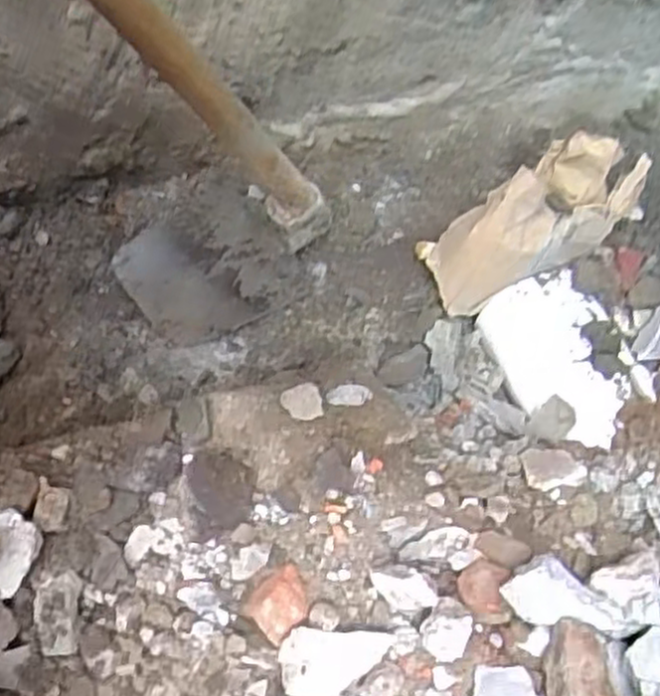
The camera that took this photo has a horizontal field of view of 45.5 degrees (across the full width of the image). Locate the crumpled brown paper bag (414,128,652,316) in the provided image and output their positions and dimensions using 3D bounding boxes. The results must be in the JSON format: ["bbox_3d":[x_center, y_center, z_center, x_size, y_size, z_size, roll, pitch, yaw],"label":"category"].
[{"bbox_3d":[0.184,-0.127,0.734,0.215,0.109,0.102,-33,59,9],"label":"crumpled brown paper bag"}]

